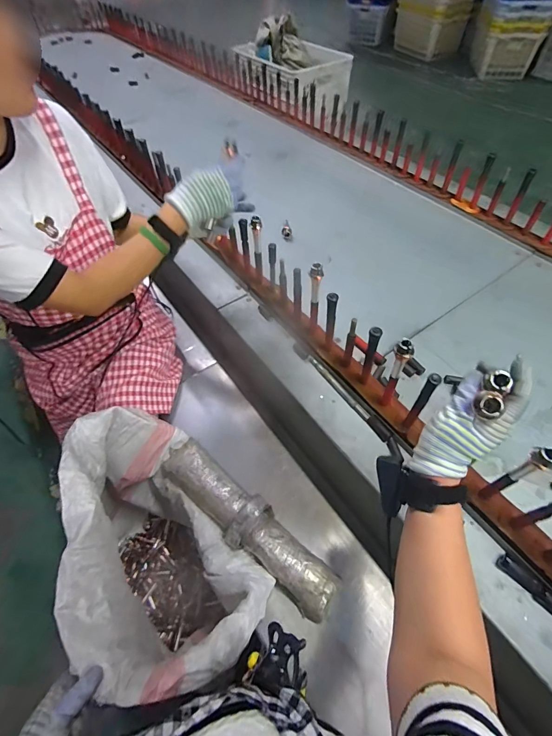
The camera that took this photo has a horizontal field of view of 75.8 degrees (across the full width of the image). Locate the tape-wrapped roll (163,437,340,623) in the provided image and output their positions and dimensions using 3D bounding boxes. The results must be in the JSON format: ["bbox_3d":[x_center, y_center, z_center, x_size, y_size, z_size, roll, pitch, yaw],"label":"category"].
[{"bbox_3d":[-0.063,0.299,0.698,0.424,0.097,0.094,36,62,25],"label":"tape-wrapped roll"}]

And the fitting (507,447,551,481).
[{"bbox_3d":[0.315,0.122,0.437,0.020,0.085,0.025,-24,56,-15],"label":"fitting"}]

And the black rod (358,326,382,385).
[{"bbox_3d":[0.162,-0.015,0.622,0.019,0.148,0.017,25,58,20],"label":"black rod"}]

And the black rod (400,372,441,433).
[{"bbox_3d":[0.227,0.061,0.563,0.016,0.166,0.021,33,61,24],"label":"black rod"}]

